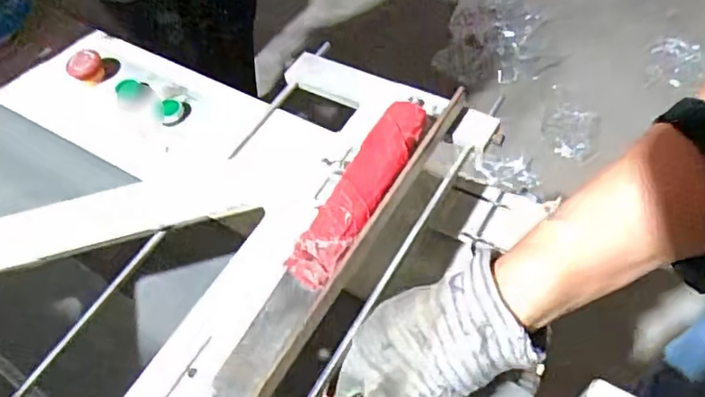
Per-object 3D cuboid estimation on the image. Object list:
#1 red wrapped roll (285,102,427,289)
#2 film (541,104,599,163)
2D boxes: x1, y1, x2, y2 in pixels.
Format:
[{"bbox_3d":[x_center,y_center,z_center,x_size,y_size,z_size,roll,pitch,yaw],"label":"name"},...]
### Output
[{"bbox_3d":[0.005,-0.004,0.386,0.034,0.030,0.134,21,59,18],"label":"red wrapped roll"},{"bbox_3d":[0.545,-0.164,1.518,0.135,0.025,0.171,10,56,12],"label":"film"}]

